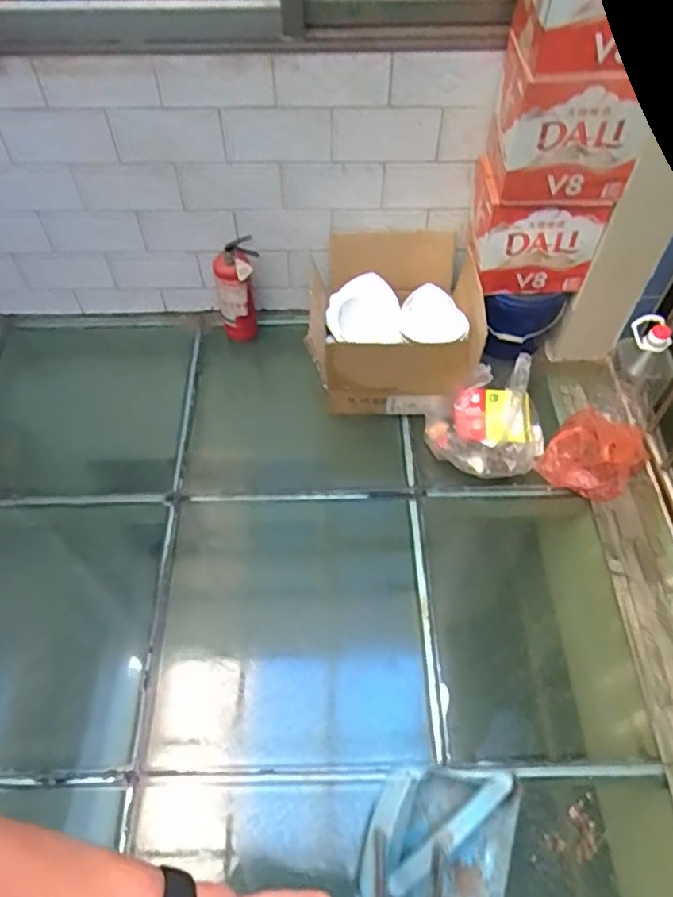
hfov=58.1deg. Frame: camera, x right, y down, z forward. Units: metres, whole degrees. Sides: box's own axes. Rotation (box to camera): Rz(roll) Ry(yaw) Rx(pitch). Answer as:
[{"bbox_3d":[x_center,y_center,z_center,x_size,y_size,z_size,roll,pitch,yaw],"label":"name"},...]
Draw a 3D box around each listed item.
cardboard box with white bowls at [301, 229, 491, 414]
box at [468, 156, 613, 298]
[{"bbox_3d":[0.163,-0.373,1.822,0.488,0.313,0.511,5,56,3],"label":"cardboard box with white bowls"},{"bbox_3d":[0.542,-0.595,1.683,0.326,0.280,0.190,2,55,1],"label":"box"}]

